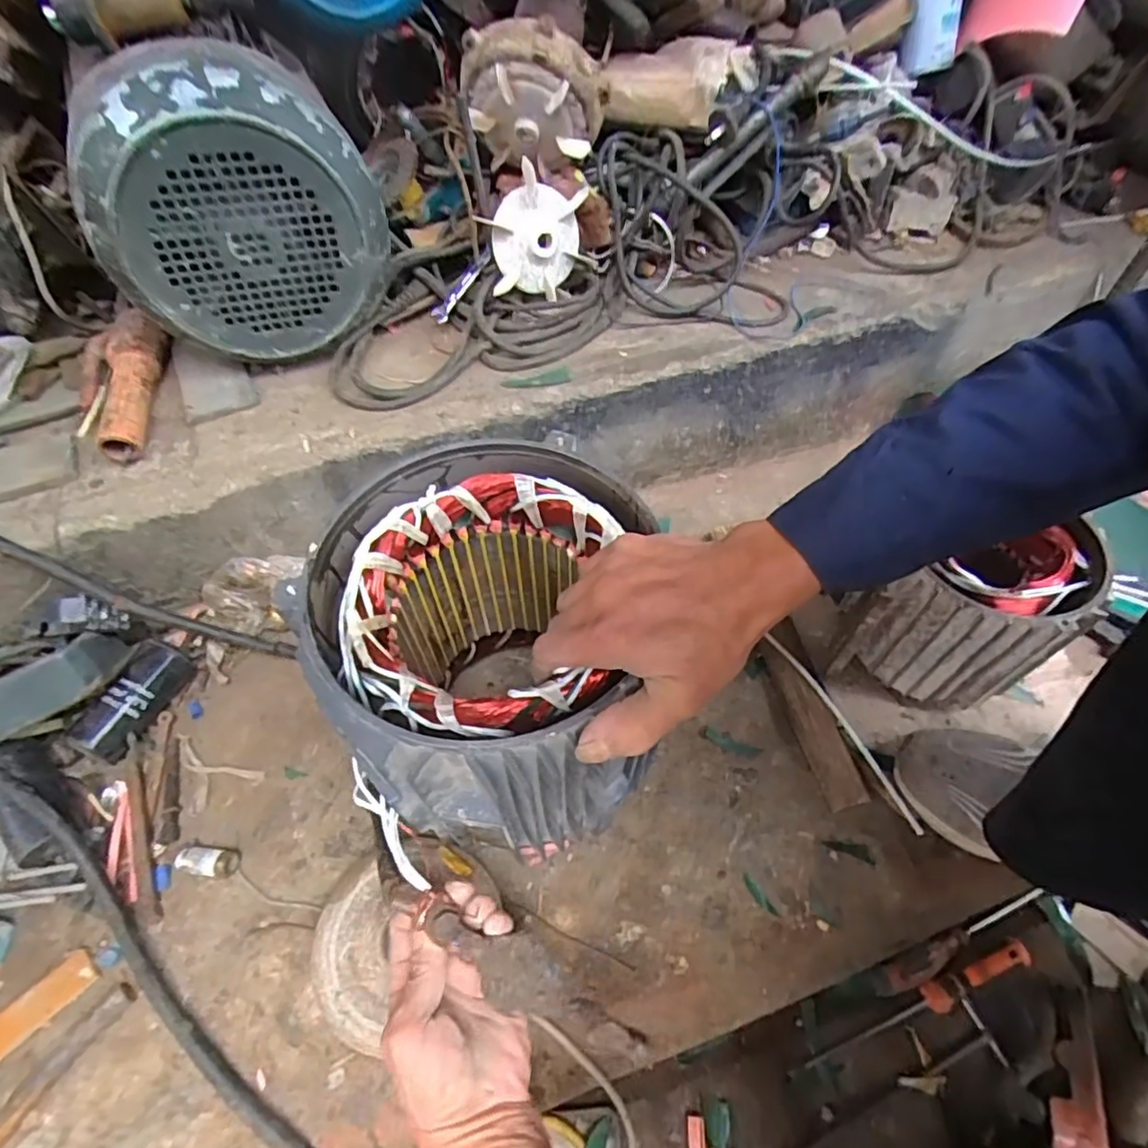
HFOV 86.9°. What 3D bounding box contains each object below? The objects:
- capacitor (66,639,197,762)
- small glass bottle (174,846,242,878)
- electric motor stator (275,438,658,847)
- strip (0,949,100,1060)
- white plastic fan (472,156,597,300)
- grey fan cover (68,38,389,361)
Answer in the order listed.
[{"bbox_3d":[-0.405,0.113,0.560,0.045,0.038,0.112,17,56,14],"label":"capacitor"},{"bbox_3d":[-0.305,0.239,0.507,0.046,0.018,0.023,6,54,6],"label":"small glass bottle"},{"bbox_3d":[-0.057,0.078,0.477,0.204,0.277,0.223,-1,53,1],"label":"electric motor stator"},{"bbox_3d":[-0.413,0.331,0.445,0.030,0.006,0.115,37,62,25],"label":"strip"},{"bbox_3d":[-0.038,-0.349,0.623,0.117,0.108,0.030,-27,36,-11],"label":"white plastic fan"},{"bbox_3d":[-0.304,-0.333,0.553,0.240,0.206,0.120,-22,56,-14],"label":"grey fan cover"}]

